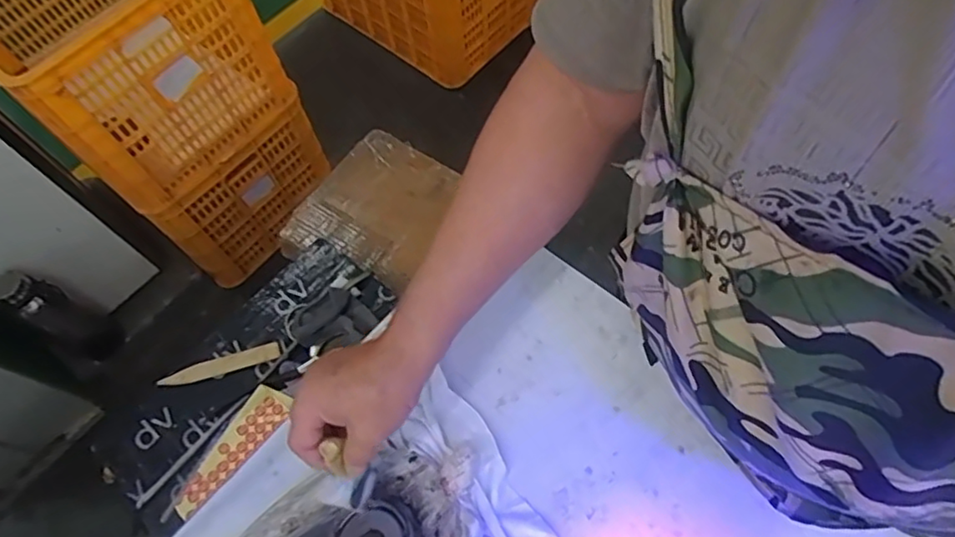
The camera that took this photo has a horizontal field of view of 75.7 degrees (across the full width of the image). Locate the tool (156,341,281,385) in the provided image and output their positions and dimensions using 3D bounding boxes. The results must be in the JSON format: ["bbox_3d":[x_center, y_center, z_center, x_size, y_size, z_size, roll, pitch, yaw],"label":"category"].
[{"bbox_3d":[-0.320,0.122,0.765,0.146,0.011,0.020,-17,63,-4],"label":"tool"}]

